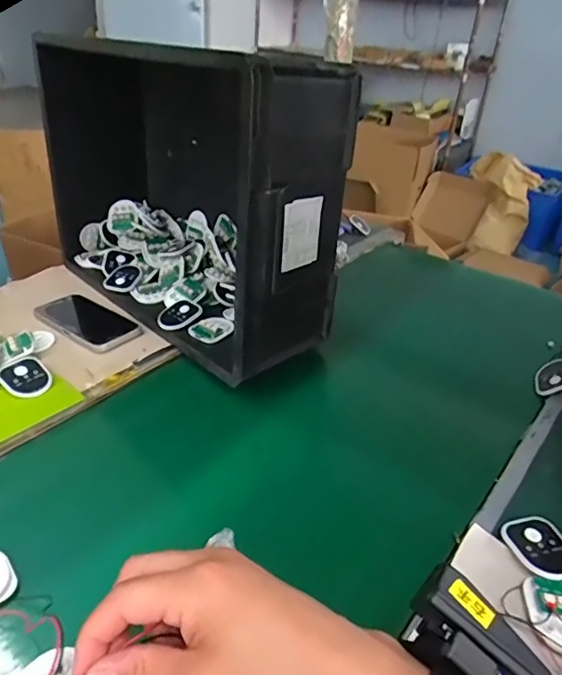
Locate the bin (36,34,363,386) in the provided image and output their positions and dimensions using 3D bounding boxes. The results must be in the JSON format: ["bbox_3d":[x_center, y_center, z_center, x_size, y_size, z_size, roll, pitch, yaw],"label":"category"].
[{"bbox_3d":[-0.140,-0.198,0.728,0.185,0.351,0.492,-25,42,-36],"label":"bin"}]

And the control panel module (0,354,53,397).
[{"bbox_3d":[-0.296,0.046,0.611,0.051,0.012,0.066,-22,54,-36],"label":"control panel module"}]

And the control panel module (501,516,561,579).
[{"bbox_3d":[0.217,0.174,0.440,0.047,0.008,0.057,-7,35,-17],"label":"control panel module"}]

